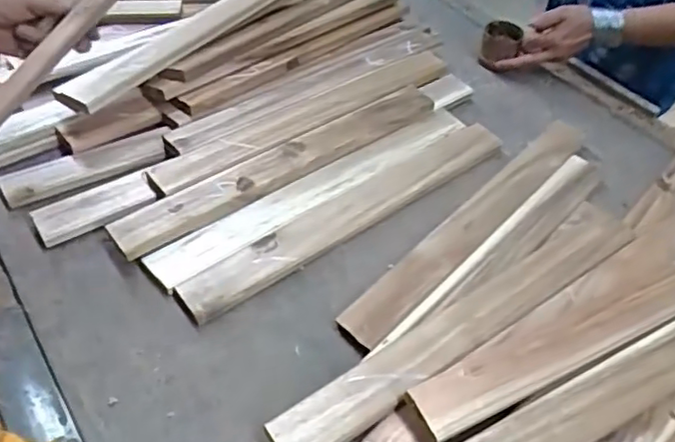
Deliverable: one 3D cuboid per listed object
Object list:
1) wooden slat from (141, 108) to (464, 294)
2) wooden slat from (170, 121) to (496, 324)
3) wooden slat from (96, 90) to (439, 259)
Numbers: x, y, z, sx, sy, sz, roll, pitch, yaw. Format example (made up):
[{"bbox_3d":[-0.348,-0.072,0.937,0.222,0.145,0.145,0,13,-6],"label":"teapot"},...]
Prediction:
[{"bbox_3d":[-0.015,-0.045,0.748,0.457,0.018,0.052,-34,52,-24],"label":"wooden slat"},{"bbox_3d":[0.025,-0.019,0.732,0.461,0.014,0.058,-34,52,-23],"label":"wooden slat"},{"bbox_3d":[-0.052,-0.075,0.755,0.458,0.013,0.052,-28,72,-29],"label":"wooden slat"}]

